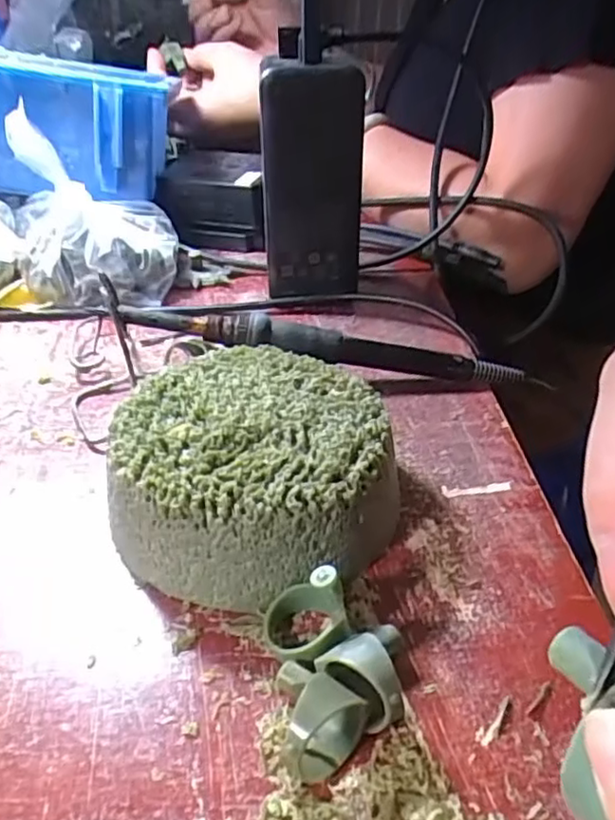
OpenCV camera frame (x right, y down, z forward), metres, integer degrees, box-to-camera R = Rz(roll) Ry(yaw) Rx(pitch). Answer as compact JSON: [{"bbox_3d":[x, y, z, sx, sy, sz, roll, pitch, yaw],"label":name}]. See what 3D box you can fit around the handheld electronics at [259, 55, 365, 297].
[{"bbox_3d":[0.004,-0.120,0.358,0.054,0.120,0.016,-8,39,-11],"label":"handheld electronics"}]

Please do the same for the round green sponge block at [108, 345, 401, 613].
[{"bbox_3d":[-0.018,0.022,0.245,0.097,0.046,0.094,0,35,0],"label":"round green sponge block"}]

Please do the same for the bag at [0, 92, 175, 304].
[{"bbox_3d":[-0.132,-0.119,0.398,0.097,0.096,0.088,-7,36,-10],"label":"bag"}]

